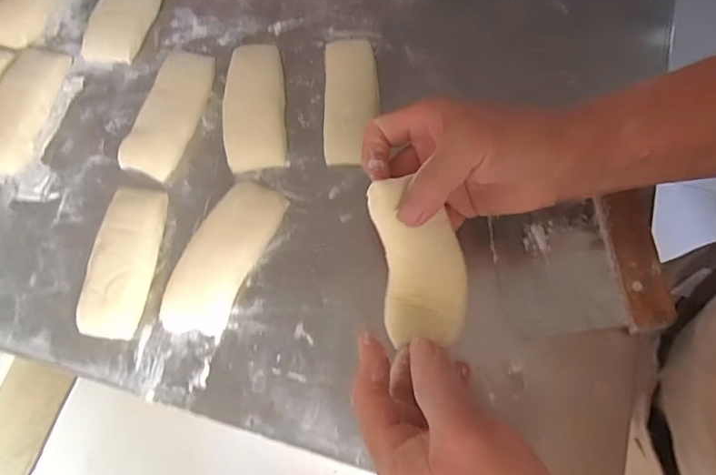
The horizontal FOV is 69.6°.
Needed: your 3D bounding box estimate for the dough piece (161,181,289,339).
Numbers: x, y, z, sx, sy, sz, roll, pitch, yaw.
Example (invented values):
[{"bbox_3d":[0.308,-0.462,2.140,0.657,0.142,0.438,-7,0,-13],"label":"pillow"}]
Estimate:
[{"bbox_3d":[-0.101,0.014,0.387,0.048,0.017,0.122,23,73,11],"label":"dough piece"}]

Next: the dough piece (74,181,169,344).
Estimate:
[{"bbox_3d":[-0.175,0.016,0.389,0.046,0.022,0.115,7,70,6],"label":"dough piece"}]

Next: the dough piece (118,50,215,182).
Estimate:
[{"bbox_3d":[-0.156,-0.106,0.435,0.047,0.019,0.116,20,72,10],"label":"dough piece"}]

